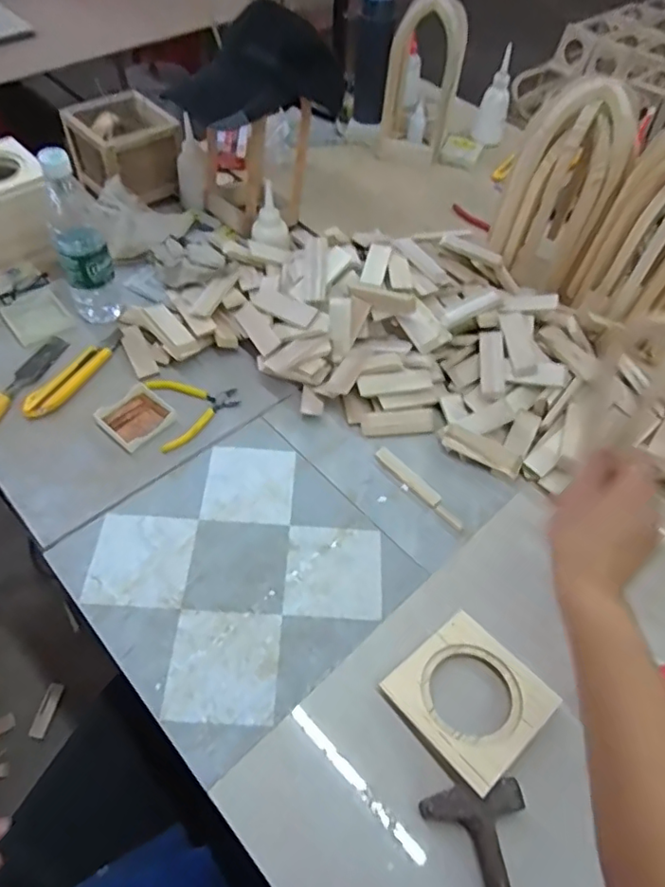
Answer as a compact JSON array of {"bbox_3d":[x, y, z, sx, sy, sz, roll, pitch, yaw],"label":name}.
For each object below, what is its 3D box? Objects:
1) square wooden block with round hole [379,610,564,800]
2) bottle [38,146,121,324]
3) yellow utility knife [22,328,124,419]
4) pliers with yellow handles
[{"bbox_3d":[0.132,0.240,0.534,0.123,0.008,0.125,-31,53,-29],"label":"square wooden block with round hole"},{"bbox_3d":[-0.334,-0.271,0.737,0.066,0.216,0.068,-17,57,-14],"label":"bottle"},{"bbox_3d":[-0.336,-0.096,0.736,0.030,0.016,0.168,23,56,14],"label":"yellow utility knife"},{"bbox_3d":[-0.177,-0.047,0.729,0.109,0.014,0.110,-14,56,-13],"label":"pliers with yellow handles"}]

